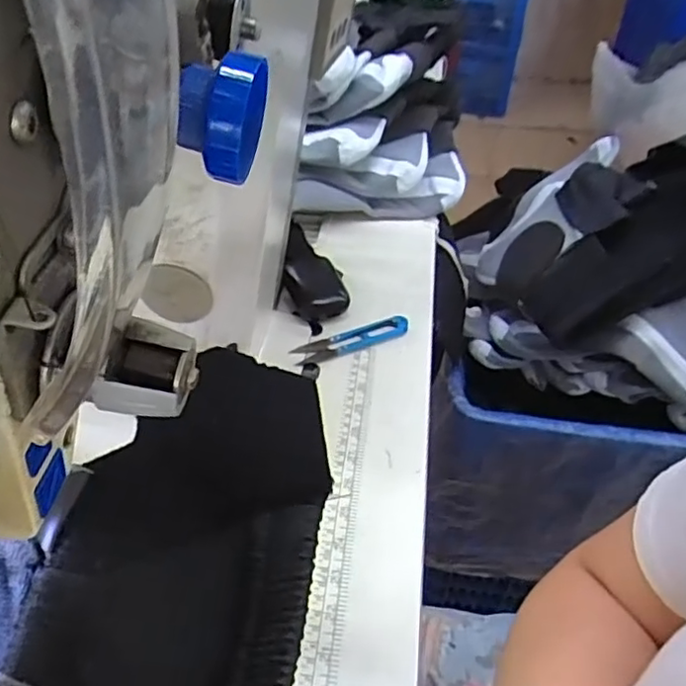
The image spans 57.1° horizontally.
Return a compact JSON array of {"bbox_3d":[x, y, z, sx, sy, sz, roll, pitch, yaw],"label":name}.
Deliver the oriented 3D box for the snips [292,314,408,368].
[{"bbox_3d":[0.009,-0.003,0.599,0.116,0.006,0.024,-18,46,-20],"label":"snips"}]

